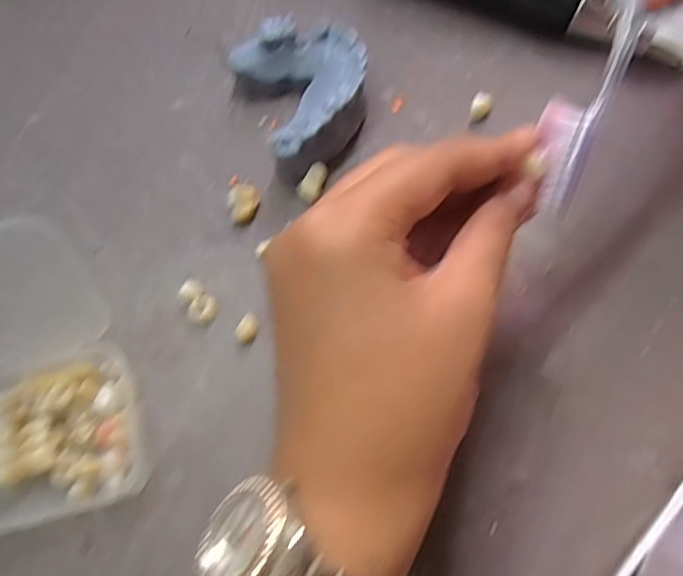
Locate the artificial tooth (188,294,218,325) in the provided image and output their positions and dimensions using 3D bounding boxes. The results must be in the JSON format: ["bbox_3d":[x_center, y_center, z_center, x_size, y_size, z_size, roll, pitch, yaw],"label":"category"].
[{"bbox_3d":[-0.055,0.008,0.240,0.010,0.004,0.012,35,74,13],"label":"artificial tooth"}]

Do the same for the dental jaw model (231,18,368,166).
[{"bbox_3d":[-0.013,-0.086,0.263,0.052,0.025,0.065,-20,70,-6],"label":"dental jaw model"}]

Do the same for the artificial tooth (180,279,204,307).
[{"bbox_3d":[-0.061,0.001,0.243,0.010,0.004,0.010,0,69,1],"label":"artificial tooth"}]

